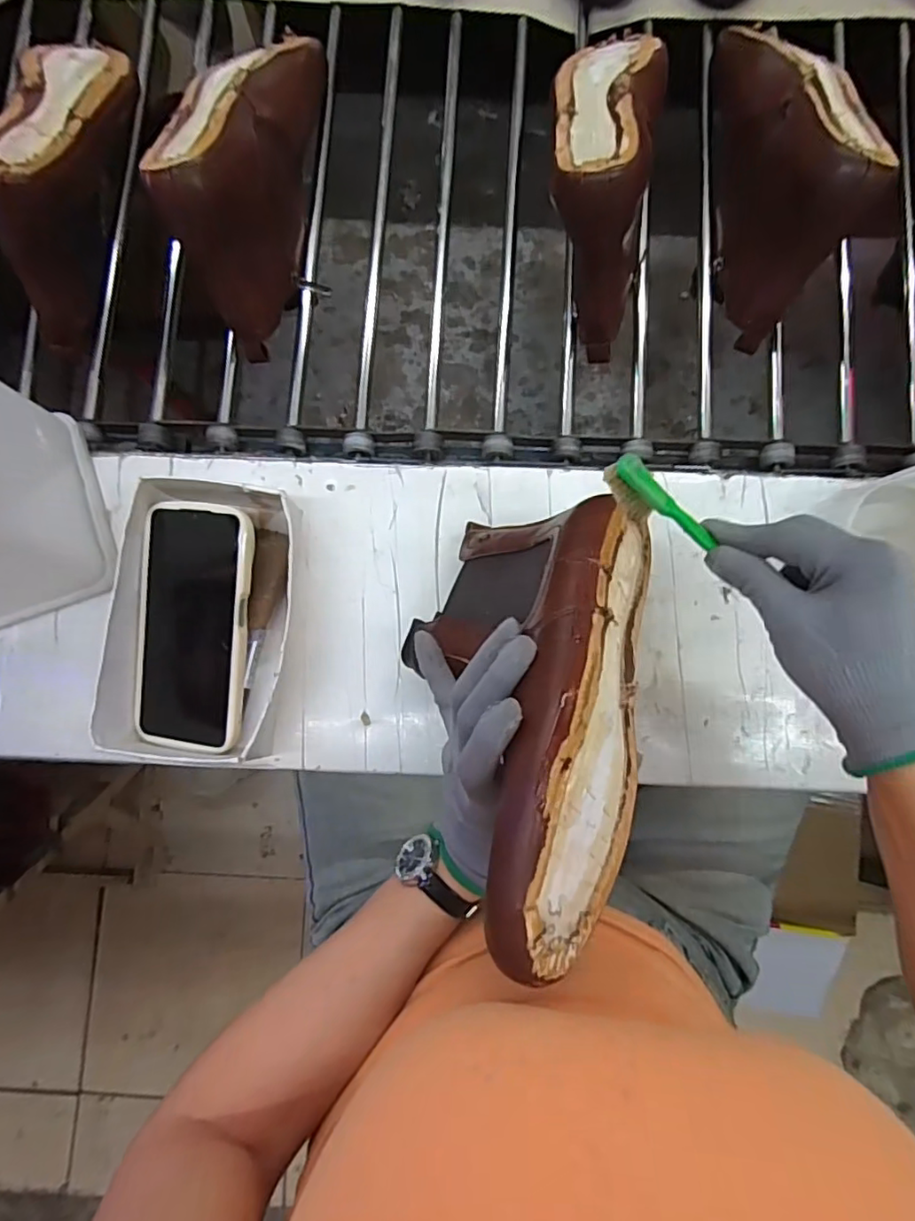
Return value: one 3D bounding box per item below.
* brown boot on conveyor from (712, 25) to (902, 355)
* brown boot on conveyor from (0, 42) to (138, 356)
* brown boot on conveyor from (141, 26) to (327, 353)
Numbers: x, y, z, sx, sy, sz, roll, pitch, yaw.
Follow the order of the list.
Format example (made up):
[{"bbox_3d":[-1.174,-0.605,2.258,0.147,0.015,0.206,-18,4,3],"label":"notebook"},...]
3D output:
[{"bbox_3d":[0.266,-0.365,0.460,0.086,0.113,0.267,1,85,4],"label":"brown boot on conveyor"},{"bbox_3d":[-0.314,-0.362,0.469,0.072,0.124,0.269,1,85,4],"label":"brown boot on conveyor"},{"bbox_3d":[-0.174,-0.358,0.465,0.084,0.121,0.268,7,85,5],"label":"brown boot on conveyor"}]

